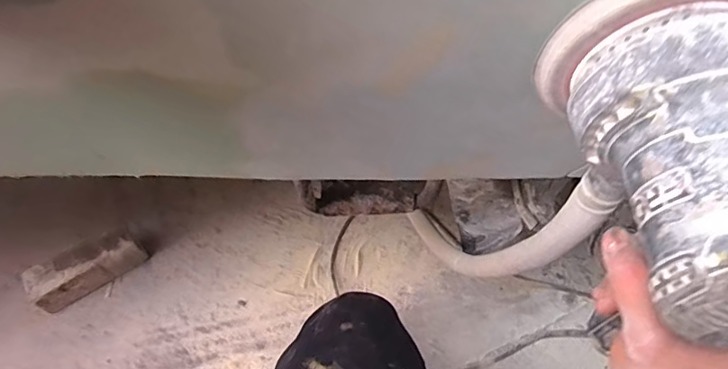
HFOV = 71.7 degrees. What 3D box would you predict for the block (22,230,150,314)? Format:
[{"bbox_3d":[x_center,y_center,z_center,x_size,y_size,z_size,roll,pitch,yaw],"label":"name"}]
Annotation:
[{"bbox_3d":[-0.572,0.172,1.041,0.216,0.070,0.092,-31,74,-12],"label":"block"}]

